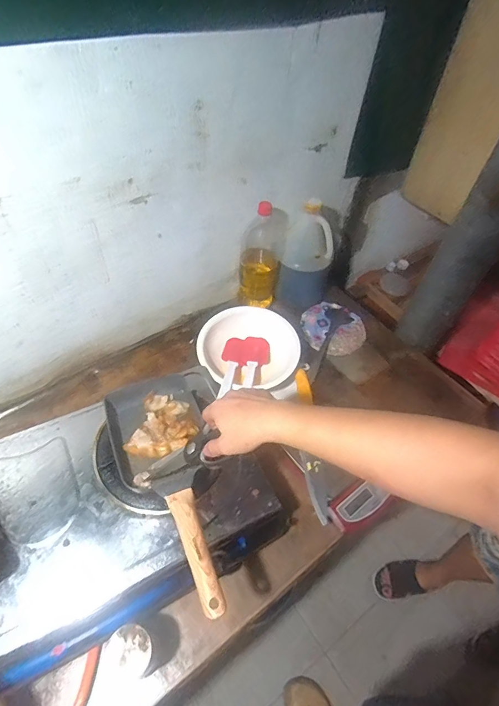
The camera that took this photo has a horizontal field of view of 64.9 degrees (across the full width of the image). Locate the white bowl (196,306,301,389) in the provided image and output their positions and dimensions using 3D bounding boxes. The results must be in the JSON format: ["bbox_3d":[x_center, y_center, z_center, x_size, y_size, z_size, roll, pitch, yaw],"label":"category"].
[{"bbox_3d":[-0.008,-0.004,0.904,0.226,0.094,0.188,-11,53,-14],"label":"white bowl"}]

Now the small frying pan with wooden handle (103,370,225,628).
[{"bbox_3d":[-0.111,0.193,0.605,0.161,0.064,0.379,-17,54,-19],"label":"small frying pan with wooden handle"}]

